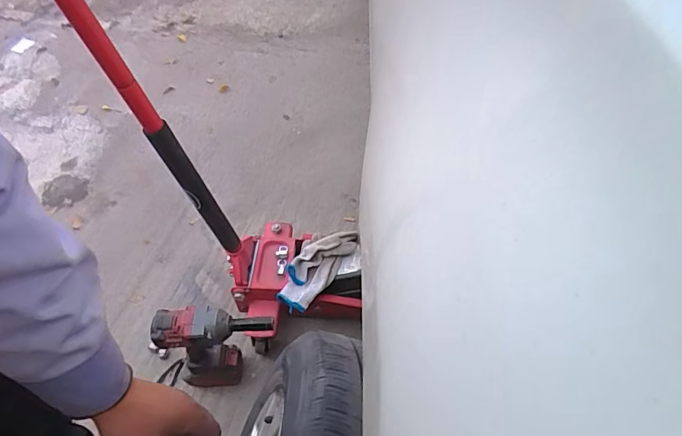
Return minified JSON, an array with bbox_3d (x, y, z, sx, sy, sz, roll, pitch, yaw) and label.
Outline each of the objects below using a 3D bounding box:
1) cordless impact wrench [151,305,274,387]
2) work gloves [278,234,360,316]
[{"bbox_3d":[-0.245,0.274,0.975,0.233,0.275,0.079,-8,54,-2],"label":"cordless impact wrench"},{"bbox_3d":[-0.052,0.107,1.052,0.229,0.041,0.128,-33,59,-18],"label":"work gloves"}]

